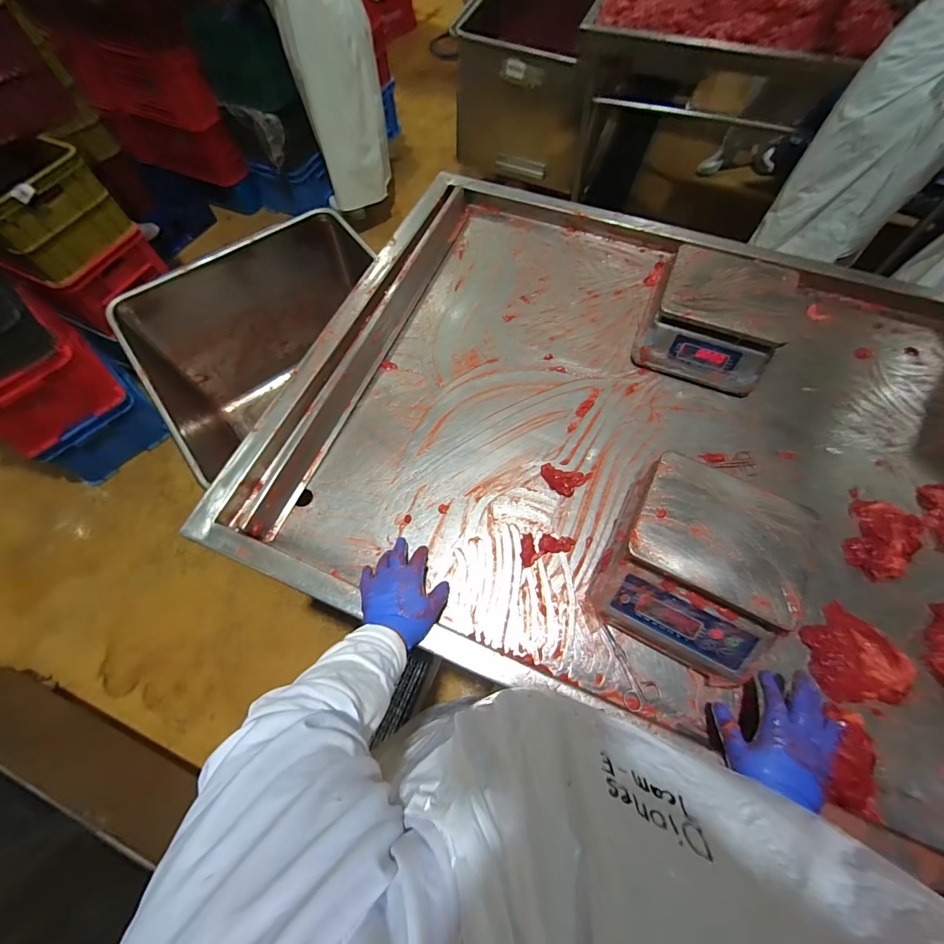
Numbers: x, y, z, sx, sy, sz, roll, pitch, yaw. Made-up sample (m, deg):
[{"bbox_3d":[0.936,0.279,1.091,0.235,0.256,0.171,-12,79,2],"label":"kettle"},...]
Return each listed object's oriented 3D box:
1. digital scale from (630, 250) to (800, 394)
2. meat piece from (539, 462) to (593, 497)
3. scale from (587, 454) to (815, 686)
[{"bbox_3d":[0.474,-0.302,0.792,0.225,0.136,0.221,21,70,10],"label":"digital scale"},{"bbox_3d":[0.168,0.016,0.735,0.088,0.017,0.054,14,66,8],"label":"meat piece"},{"bbox_3d":[0.334,0.132,0.595,0.233,0.101,0.266,25,68,12],"label":"scale"}]

